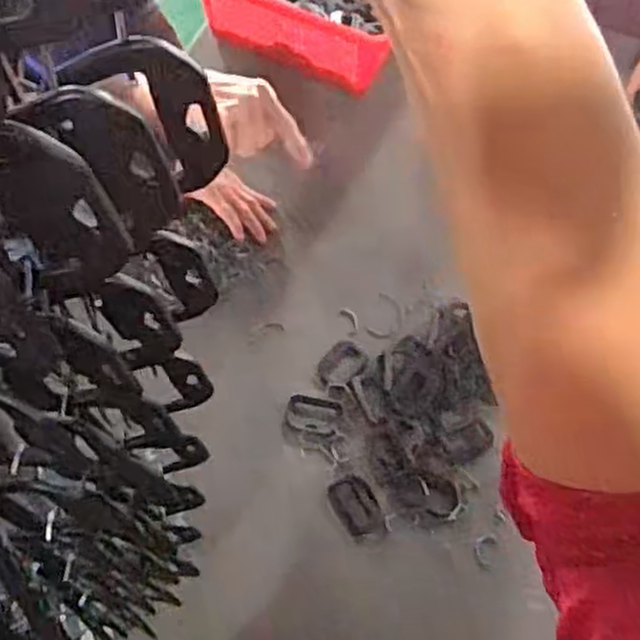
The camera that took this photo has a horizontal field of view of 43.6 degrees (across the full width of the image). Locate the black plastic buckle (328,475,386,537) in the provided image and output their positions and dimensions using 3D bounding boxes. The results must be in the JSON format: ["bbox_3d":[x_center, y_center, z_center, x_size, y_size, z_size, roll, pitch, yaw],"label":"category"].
[{"bbox_3d":[0.040,0.196,0.837,0.042,0.004,0.068,-24,64,-16],"label":"black plastic buckle"}]

